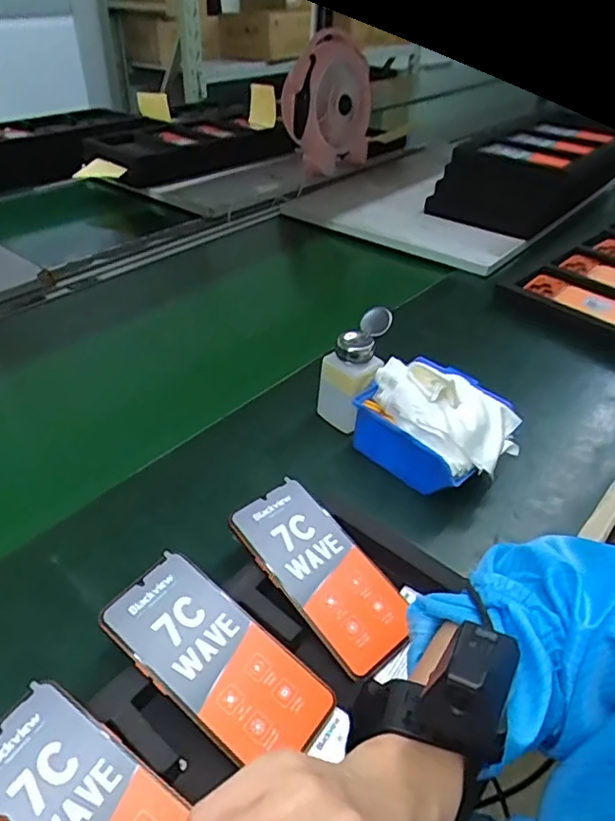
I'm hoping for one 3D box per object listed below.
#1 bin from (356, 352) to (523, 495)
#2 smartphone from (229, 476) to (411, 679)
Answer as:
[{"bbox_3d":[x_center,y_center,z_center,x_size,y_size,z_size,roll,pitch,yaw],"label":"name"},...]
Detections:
[{"bbox_3d":[0.137,0.006,0.588,0.143,0.098,0.119,32,46,33],"label":"bin"},{"bbox_3d":[0.014,0.126,0.460,0.075,0.010,0.159,-27,60,-32],"label":"smartphone"}]

